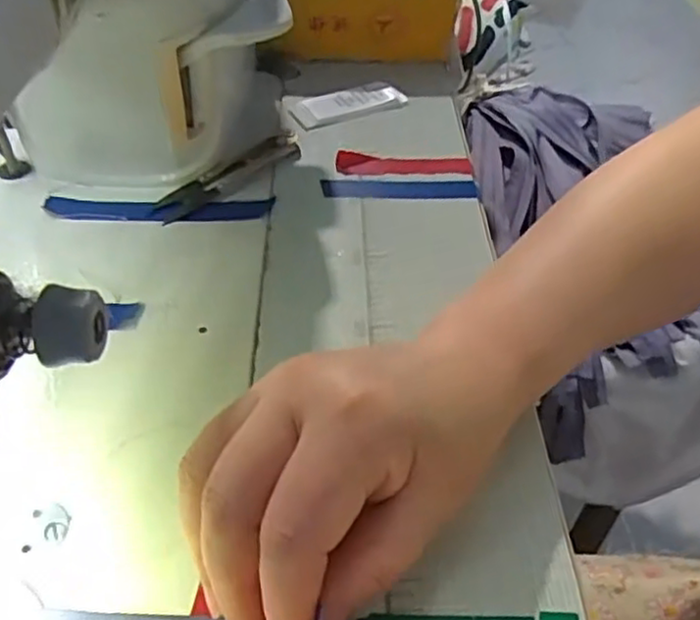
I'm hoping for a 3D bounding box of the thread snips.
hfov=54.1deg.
[{"bbox_3d":[-0.070,-0.080,0.401,0.095,0.008,0.022,-34,55,-30],"label":"thread snips"}]

